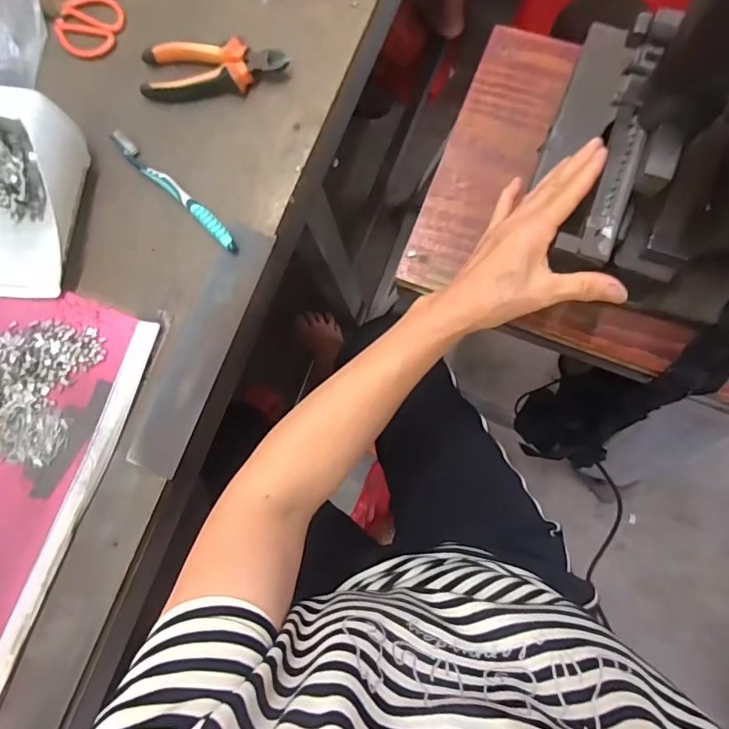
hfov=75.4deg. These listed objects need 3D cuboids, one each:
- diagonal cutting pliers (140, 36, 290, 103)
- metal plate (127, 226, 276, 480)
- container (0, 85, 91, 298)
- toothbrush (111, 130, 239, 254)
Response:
[{"bbox_3d":[-0.154,-0.301,0.478,0.149,0.029,0.046,2,83,3],"label":"diagonal cutting pliers"},{"bbox_3d":[-0.155,-0.016,0.449,0.050,0.006,0.244,21,84,5],"label":"metal plate"},{"bbox_3d":[-0.355,-0.161,0.440,0.157,0.076,0.174,2,83,3],"label":"container"},{"bbox_3d":[-0.190,-0.173,0.466,0.180,0.018,0.016,43,86,7],"label":"toothbrush"}]

